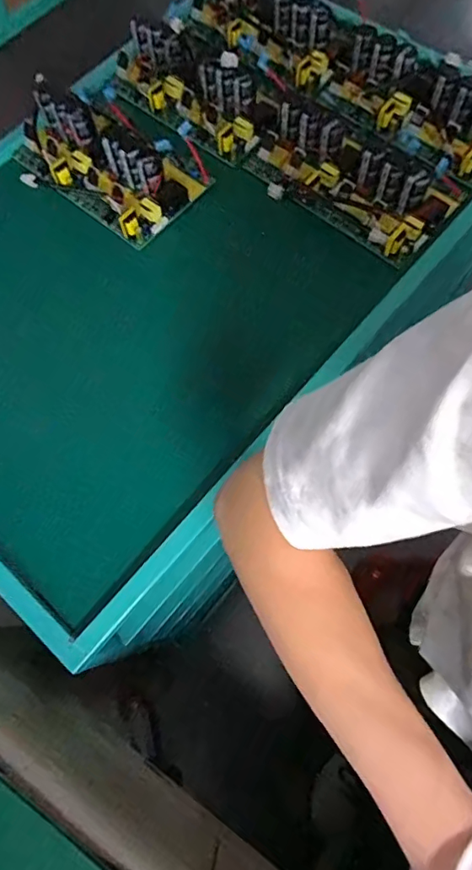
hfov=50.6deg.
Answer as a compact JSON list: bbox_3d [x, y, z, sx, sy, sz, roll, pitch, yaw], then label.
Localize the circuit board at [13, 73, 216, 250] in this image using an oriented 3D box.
[{"bbox_3d":[-0.161,-0.344,0.616,0.265,0.060,0.130,33,74,14],"label":"circuit board"}]

